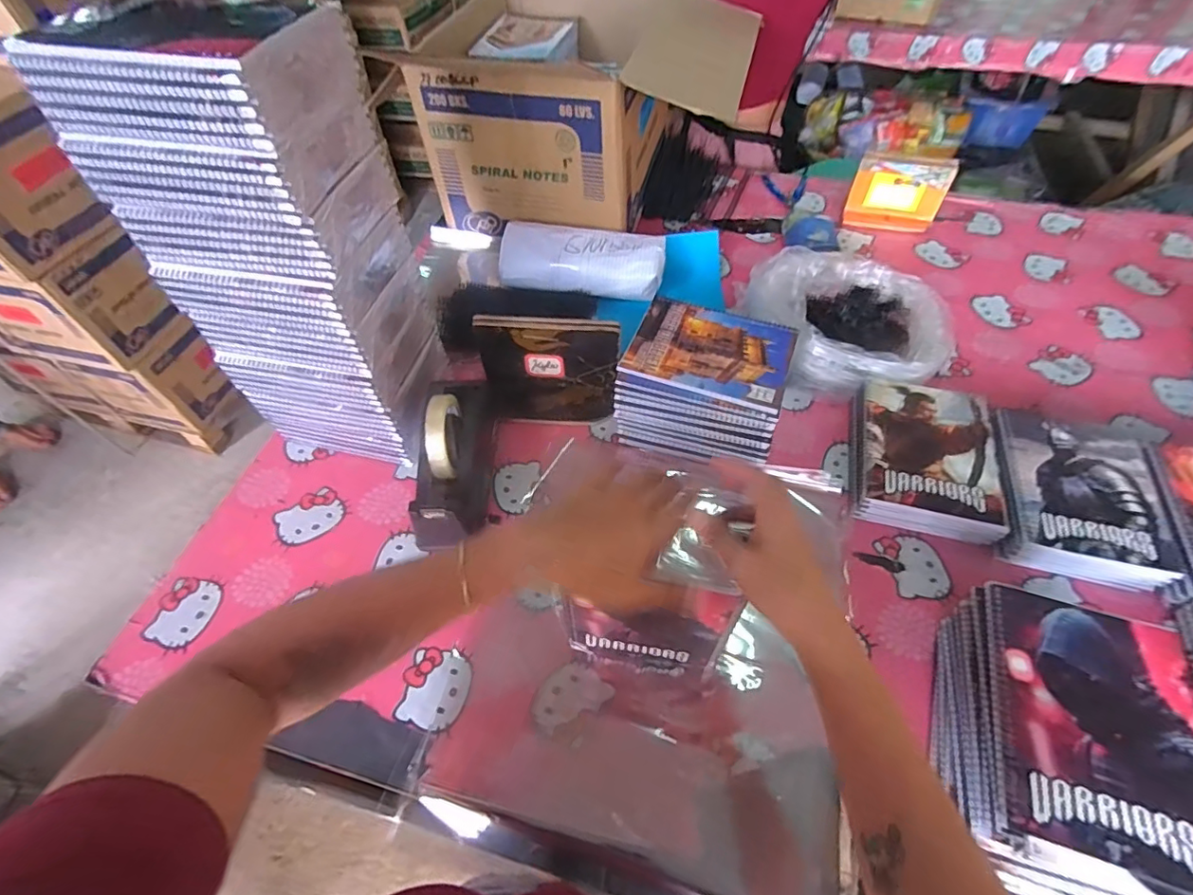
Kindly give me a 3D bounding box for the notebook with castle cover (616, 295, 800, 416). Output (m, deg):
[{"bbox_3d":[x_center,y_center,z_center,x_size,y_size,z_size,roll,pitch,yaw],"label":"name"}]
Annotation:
[{"bbox_3d":[0.145,-0.124,0.692,0.196,0.010,0.148,16,57,13],"label":"notebook with castle cover"}]

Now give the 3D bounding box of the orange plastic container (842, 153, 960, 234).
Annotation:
[{"bbox_3d":[0.558,-0.474,1.012,0.161,0.116,0.048,11,54,10],"label":"orange plastic container"}]

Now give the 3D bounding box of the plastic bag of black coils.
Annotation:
[{"bbox_3d":[0.384,-0.189,0.823,0.278,0.089,0.258,-11,53,-6],"label":"plastic bag of black coils"}]

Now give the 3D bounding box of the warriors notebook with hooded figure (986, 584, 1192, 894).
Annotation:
[{"bbox_3d":[0.409,0.231,0.442,0.158,0.019,0.211,15,56,12],"label":"warriors notebook with hooded figure"}]

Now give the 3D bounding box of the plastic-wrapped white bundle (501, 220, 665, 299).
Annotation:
[{"bbox_3d":[-0.024,-0.321,0.930,0.280,0.066,0.102,6,53,7],"label":"plastic-wrapped white bundle"}]

